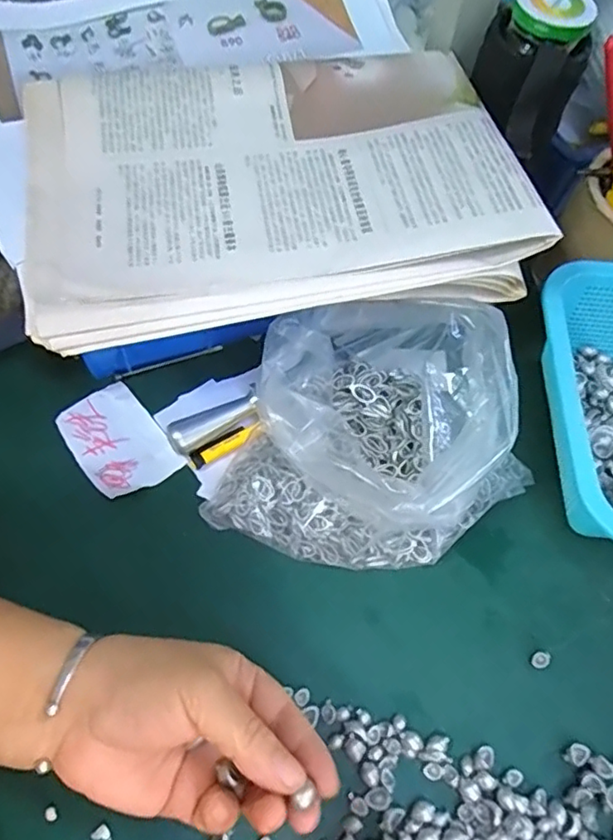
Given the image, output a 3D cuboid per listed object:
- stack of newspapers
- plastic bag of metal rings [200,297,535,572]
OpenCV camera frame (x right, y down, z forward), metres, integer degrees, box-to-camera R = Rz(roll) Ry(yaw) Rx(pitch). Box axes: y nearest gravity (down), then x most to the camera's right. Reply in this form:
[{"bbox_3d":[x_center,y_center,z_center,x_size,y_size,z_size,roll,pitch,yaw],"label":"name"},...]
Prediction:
[{"bbox_3d":[-0.021,-0.148,0.342,0.277,0.022,0.197,-8,67,-6],"label":"stack of newspapers"},{"bbox_3d":[0.036,0.012,0.346,0.191,0.093,0.140,-24,66,-17],"label":"plastic bag of metal rings"}]

